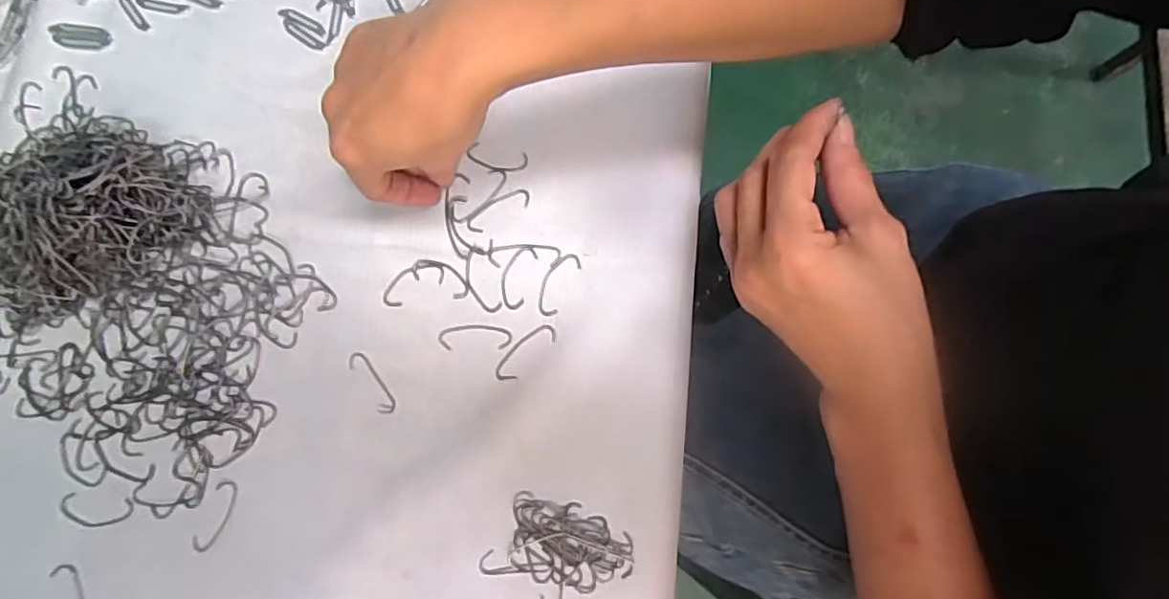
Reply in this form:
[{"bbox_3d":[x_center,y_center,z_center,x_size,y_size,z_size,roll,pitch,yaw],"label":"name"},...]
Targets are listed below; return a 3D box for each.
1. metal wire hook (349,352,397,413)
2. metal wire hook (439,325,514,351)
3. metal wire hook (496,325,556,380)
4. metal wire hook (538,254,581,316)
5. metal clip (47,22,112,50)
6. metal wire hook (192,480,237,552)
[{"bbox_3d":[-0.118,0.046,0.341,0.011,0.004,0.039,-37,81,-8],"label":"metal wire hook"},{"bbox_3d":[-0.062,0.021,0.346,0.041,0.004,0.014,-1,78,-2],"label":"metal wire hook"},{"bbox_3d":[-0.033,0.030,0.346,0.014,0.004,0.041,44,81,7],"label":"metal wire hook"},{"bbox_3d":[-0.016,-0.010,0.355,0.016,0.004,0.038,26,79,4],"label":"metal wire hook"},{"bbox_3d":[-0.311,-0.162,0.380,0.034,0.005,0.016,2,78,-1],"label":"metal clip"},{"bbox_3d":[-0.195,0.114,0.325,0.013,0.004,0.037,18,78,2],"label":"metal wire hook"}]

